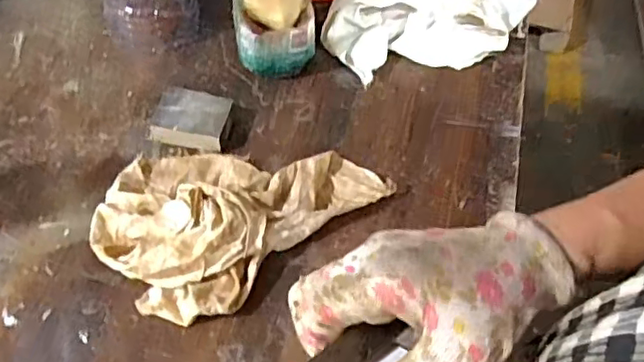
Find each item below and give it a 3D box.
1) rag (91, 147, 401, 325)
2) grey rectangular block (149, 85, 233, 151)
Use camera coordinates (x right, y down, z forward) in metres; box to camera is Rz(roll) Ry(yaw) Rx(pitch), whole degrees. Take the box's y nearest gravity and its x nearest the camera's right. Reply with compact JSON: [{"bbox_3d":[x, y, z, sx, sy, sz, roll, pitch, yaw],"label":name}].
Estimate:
[{"bbox_3d":[-0.083,0.005,0.542,0.230,0.055,0.172,-36,63,-24],"label":"rag"},{"bbox_3d":[-0.128,-0.060,0.604,0.070,0.026,0.054,11,55,6],"label":"grey rectangular block"}]

